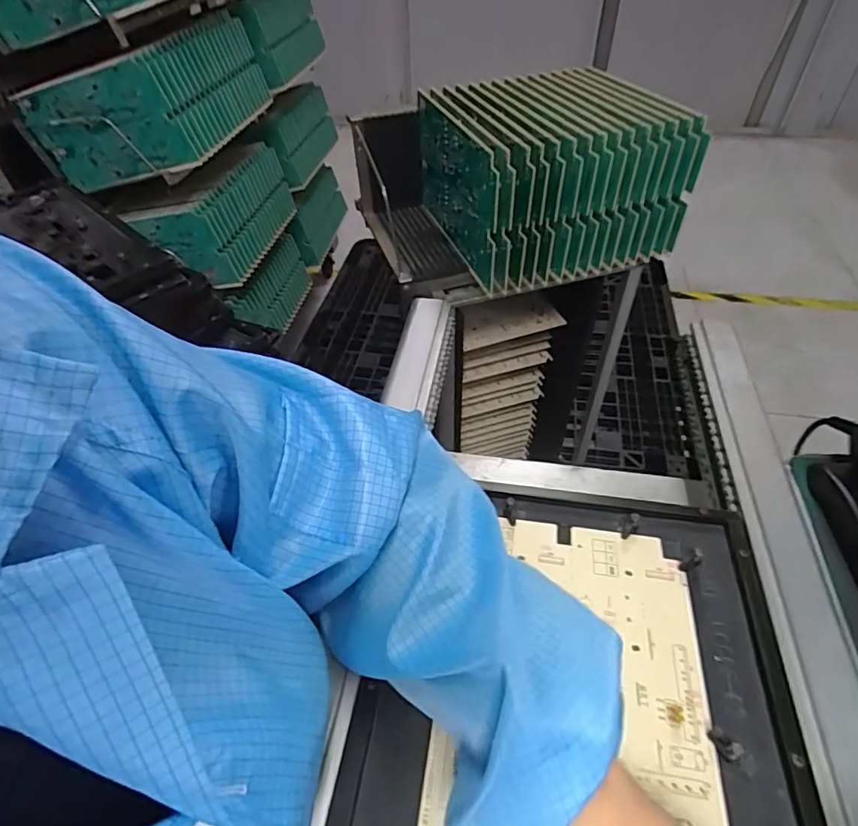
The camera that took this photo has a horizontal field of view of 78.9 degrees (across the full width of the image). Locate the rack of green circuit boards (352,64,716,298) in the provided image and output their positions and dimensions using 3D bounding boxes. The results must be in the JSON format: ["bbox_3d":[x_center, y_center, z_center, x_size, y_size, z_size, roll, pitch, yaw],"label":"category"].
[{"bbox_3d":[0.103,-0.319,0.709,0.345,0.198,0.304,-14,48,-10],"label":"rack of green circuit boards"}]

